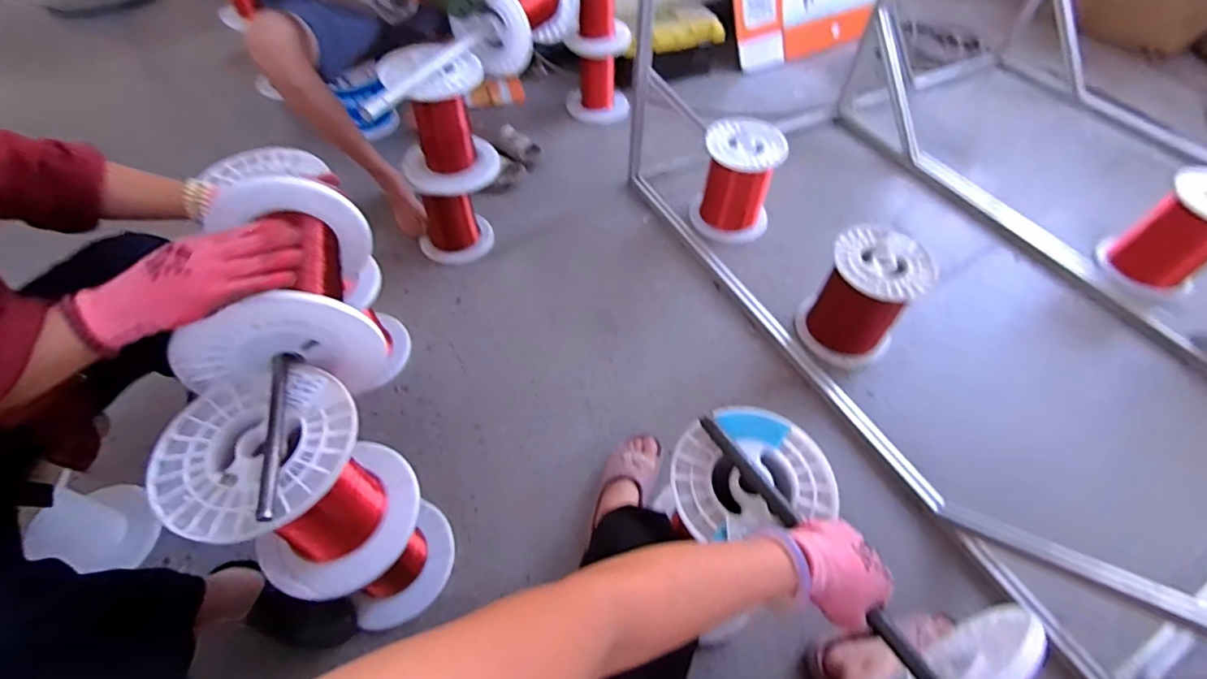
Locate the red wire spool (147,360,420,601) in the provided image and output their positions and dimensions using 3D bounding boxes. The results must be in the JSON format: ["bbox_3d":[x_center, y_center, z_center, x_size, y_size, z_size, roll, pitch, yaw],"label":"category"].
[{"bbox_3d":[-0.373,0.191,0.654,0.203,0.260,0.211,-24,58,-18],"label":"red wire spool"}]

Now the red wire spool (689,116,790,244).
[{"bbox_3d":[0.355,-0.420,1.366,0.207,0.224,0.205,12,57,8],"label":"red wire spool"}]

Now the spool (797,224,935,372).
[{"bbox_3d":[0.566,-0.089,1.131,0.194,0.222,0.214,35,63,22],"label":"spool"}]

